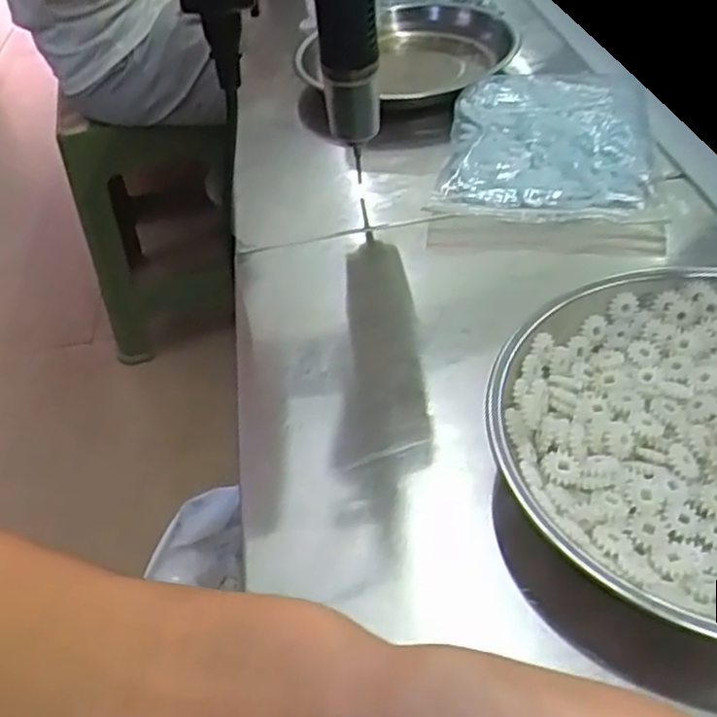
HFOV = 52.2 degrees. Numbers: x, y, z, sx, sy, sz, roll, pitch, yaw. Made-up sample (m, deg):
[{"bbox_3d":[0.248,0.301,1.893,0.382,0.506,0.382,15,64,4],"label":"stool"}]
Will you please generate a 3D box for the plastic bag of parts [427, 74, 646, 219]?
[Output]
[{"bbox_3d":[0.130,-0.153,0.513,0.136,0.030,0.153,7,45,15],"label":"plastic bag of parts"}]

